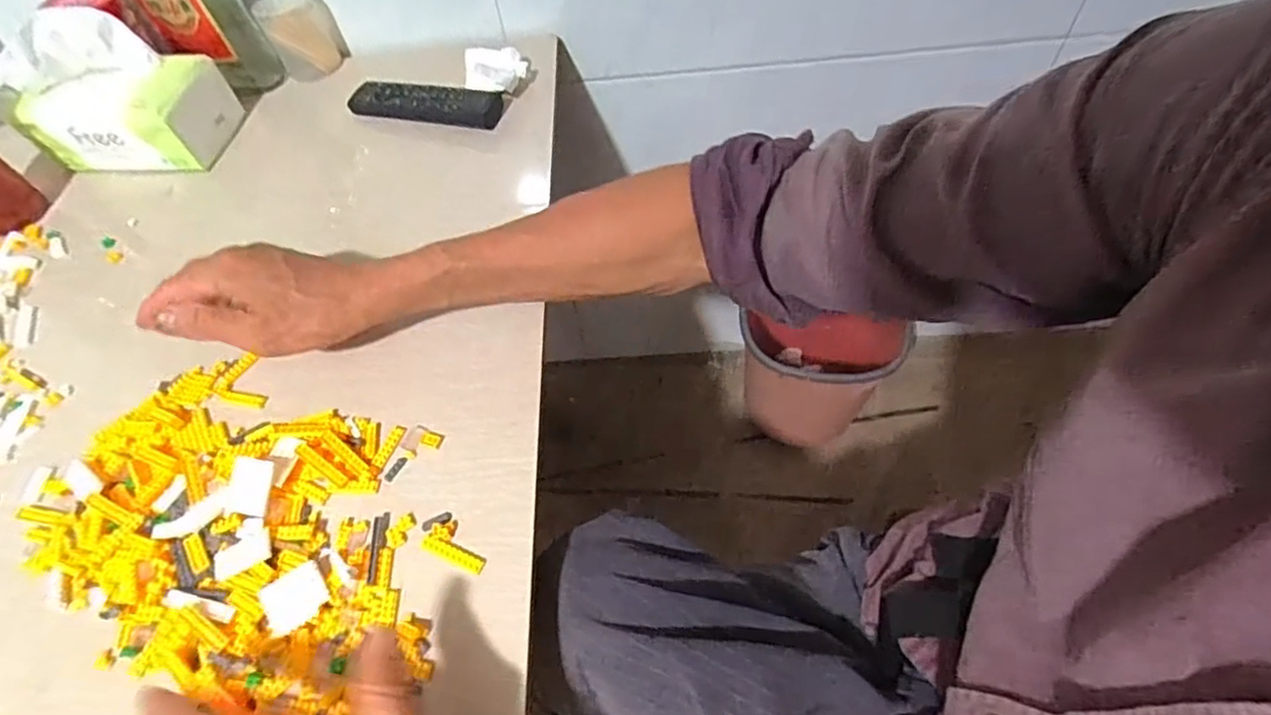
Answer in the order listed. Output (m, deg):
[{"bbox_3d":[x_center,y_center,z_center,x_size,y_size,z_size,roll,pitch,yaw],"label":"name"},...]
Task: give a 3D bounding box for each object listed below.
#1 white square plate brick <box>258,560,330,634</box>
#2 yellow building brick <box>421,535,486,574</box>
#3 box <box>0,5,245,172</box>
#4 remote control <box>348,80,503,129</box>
[{"bbox_3d":[-0.186,0.132,0.343,0.032,0.006,0.028,-30,59,-15],"label":"white square plate brick"},{"bbox_3d":[-0.105,0.112,0.359,0.040,0.004,0.009,18,59,17],"label":"yellow building brick"},{"bbox_3d":[-0.455,-0.235,0.545,0.150,0.110,0.086,4,56,8],"label":"box"},{"bbox_3d":[-0.192,-0.235,0.575,0.145,0.017,0.041,13,58,13],"label":"remote control"}]

